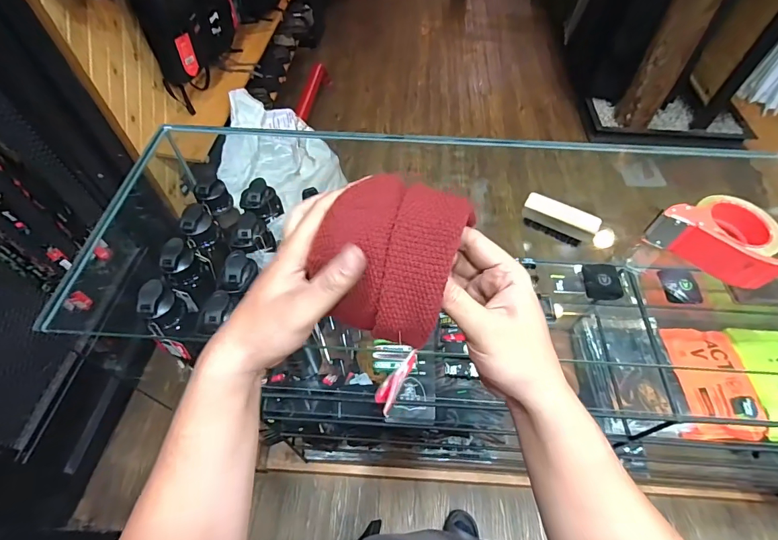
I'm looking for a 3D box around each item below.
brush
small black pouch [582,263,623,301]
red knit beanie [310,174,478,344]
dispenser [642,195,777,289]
[{"bbox_3d":[0.232,-0.067,0.534,0.095,0.041,0.027,27,59,16],"label":"brush"},{"bbox_3d":[0.457,0.025,0.835,0.069,0.019,0.078,-7,75,20],"label":"small black pouch"},{"bbox_3d":[0.002,-0.014,0.308,0.102,0.073,0.106,21,58,13],"label":"red knit beanie"},{"bbox_3d":[0.438,-0.047,0.515,0.142,0.057,0.091,37,63,22],"label":"dispenser"}]

